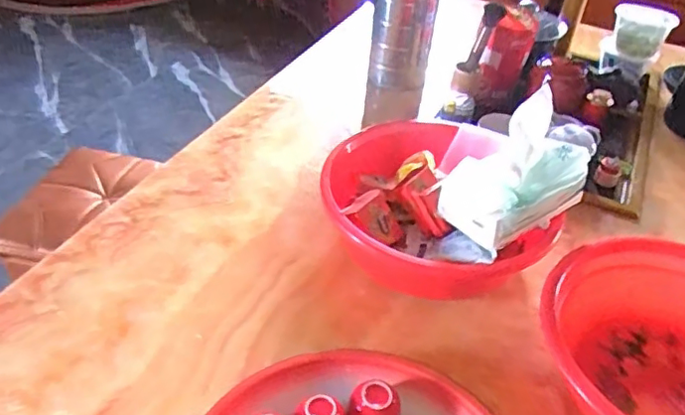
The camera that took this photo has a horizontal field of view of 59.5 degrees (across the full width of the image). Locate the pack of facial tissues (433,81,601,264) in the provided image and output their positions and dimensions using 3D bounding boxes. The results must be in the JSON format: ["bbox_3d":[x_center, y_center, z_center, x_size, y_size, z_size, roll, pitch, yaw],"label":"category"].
[{"bbox_3d":[0.192,-0.038,0.699,0.187,0.143,0.107,-25,49,-31],"label":"pack of facial tissues"}]

